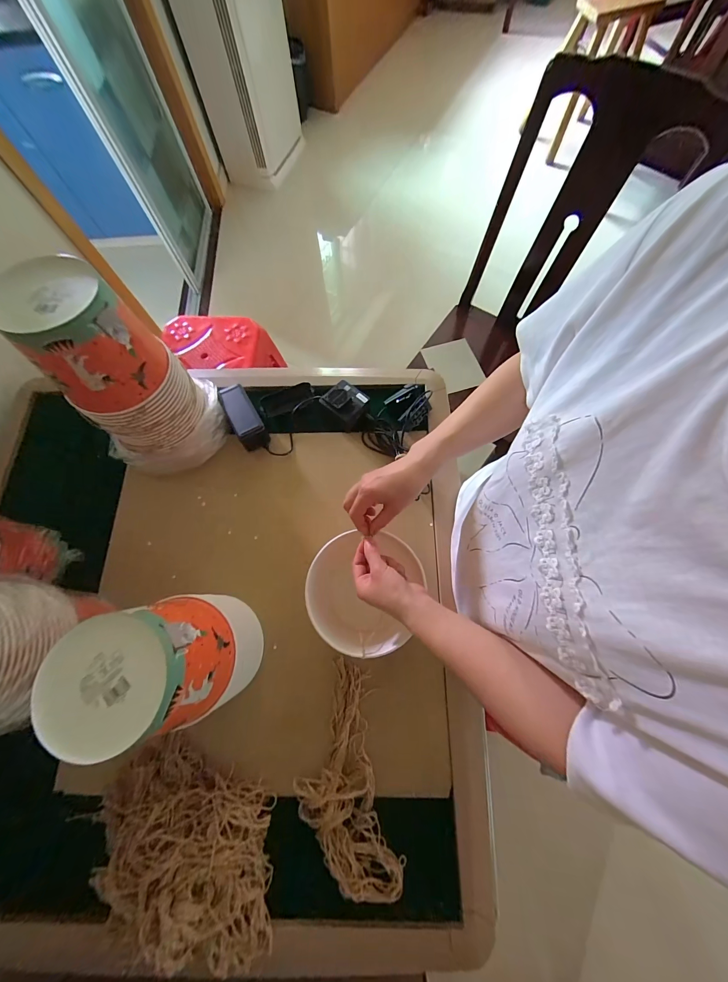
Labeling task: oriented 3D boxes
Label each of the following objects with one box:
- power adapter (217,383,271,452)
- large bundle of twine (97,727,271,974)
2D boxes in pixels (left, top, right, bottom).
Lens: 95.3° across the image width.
[{"bbox_3d":[-0.240,-0.151,0.652,0.057,0.048,0.142,-30,73,-8],"label":"power adapter"},{"bbox_3d":[-0.221,0.460,0.426,0.287,0.092,0.158,36,77,13],"label":"large bundle of twine"}]

